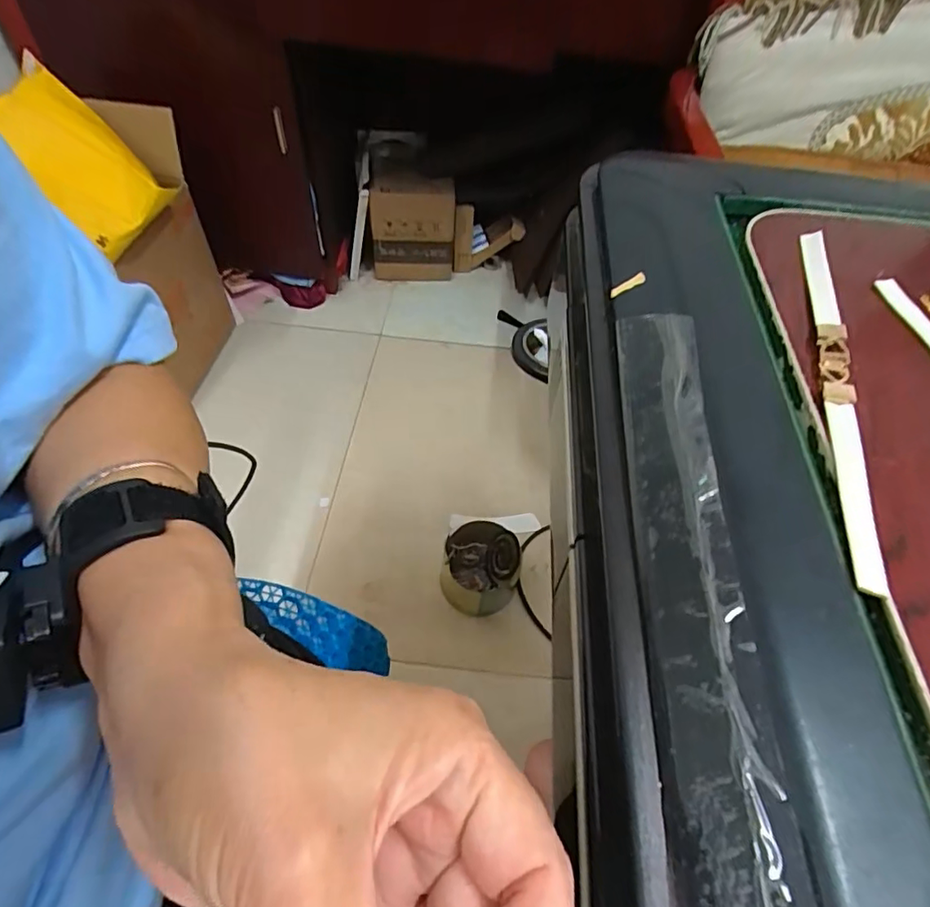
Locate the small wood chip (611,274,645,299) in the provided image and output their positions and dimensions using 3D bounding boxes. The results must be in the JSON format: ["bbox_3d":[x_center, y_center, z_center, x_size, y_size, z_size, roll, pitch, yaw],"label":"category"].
[{"bbox_3d":[0.084,-0.086,0.278,0.020,0.004,0.004,-29,55,3],"label":"small wood chip"}]

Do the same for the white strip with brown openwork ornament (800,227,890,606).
[{"bbox_3d":[0.163,-0.038,0.240,0.011,0.008,0.217,12,54,11],"label":"white strip with brown openwork ornament"}]

